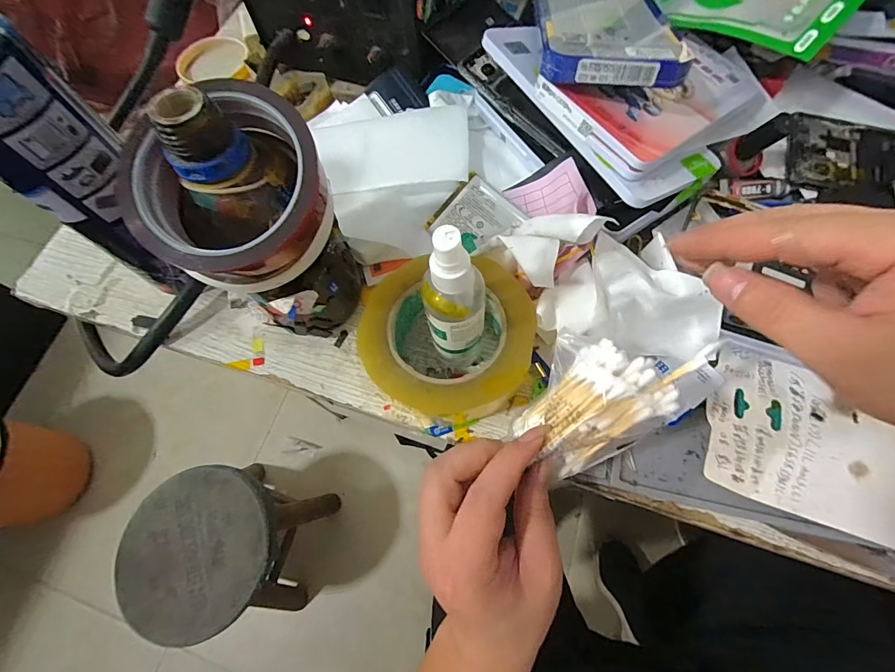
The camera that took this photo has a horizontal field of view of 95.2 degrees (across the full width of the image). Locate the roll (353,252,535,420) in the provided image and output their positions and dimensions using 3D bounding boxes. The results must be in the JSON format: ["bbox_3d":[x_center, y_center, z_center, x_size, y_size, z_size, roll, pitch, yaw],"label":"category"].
[{"bbox_3d":[0.002,0.003,0.304,0.122,0.051,0.114,-1,68,3],"label":"roll"}]

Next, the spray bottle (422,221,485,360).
[{"bbox_3d":[0.006,-0.015,0.258,0.036,0.136,0.030,-10,68,-1],"label":"spray bottle"}]

